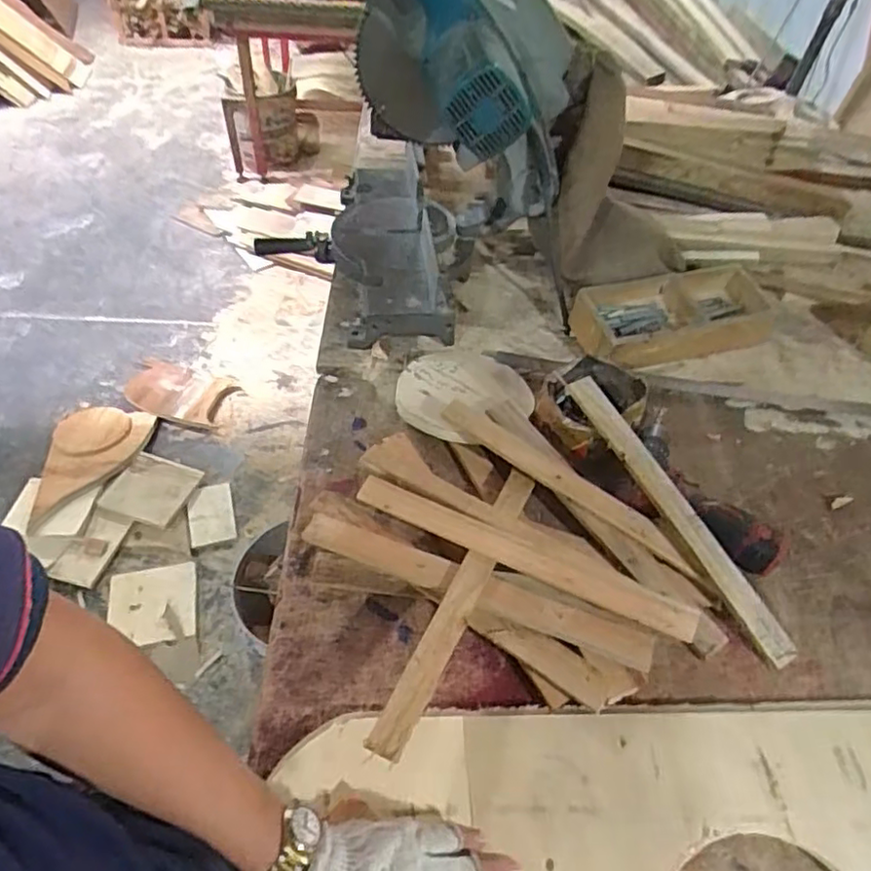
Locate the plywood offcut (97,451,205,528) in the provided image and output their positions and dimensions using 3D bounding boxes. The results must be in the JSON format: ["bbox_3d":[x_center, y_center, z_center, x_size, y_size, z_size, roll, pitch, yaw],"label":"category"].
[{"bbox_3d":[-0.746,0.138,1.664,0.192,0.017,0.198,22,55,5],"label":"plywood offcut"}]

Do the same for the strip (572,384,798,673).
[{"bbox_3d":[0.268,0.082,0.706,0.035,0.025,0.365,-26,72,-23],"label":"strip"}]

